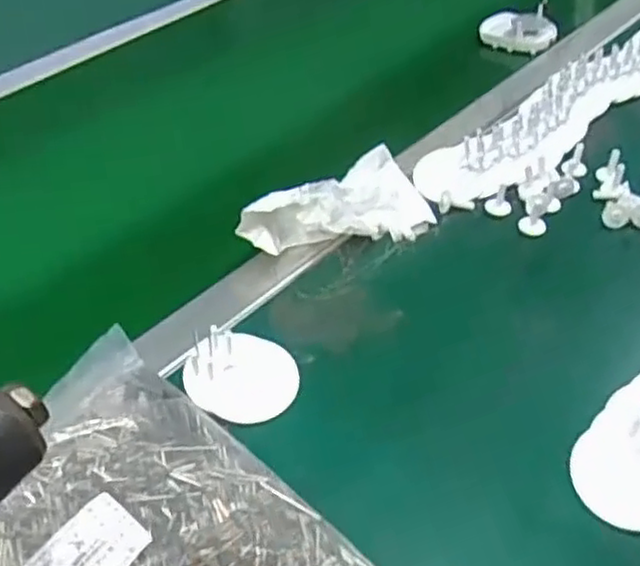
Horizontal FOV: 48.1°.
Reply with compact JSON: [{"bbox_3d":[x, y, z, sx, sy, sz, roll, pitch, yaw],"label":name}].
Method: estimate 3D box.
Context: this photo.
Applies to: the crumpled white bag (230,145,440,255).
[{"bbox_3d":[0.010,-0.064,0.557,0.148,0.057,0.070,-14,45,-11],"label":"crumpled white bag"}]

